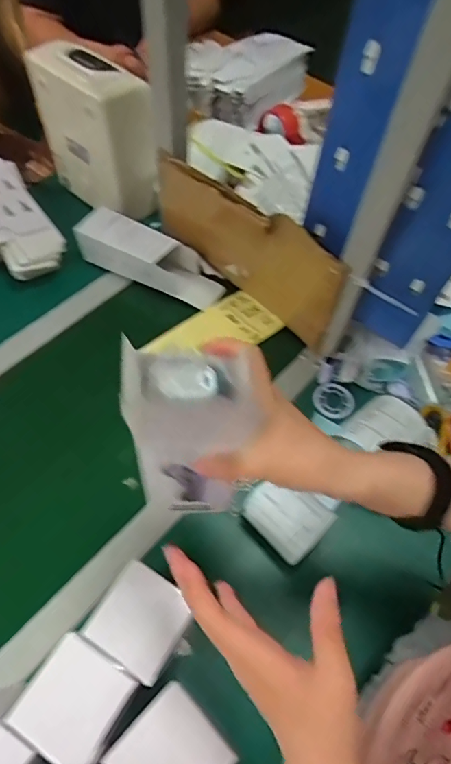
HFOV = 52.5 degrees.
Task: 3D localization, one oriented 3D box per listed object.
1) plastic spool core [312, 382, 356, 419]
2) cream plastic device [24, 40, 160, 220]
[{"bbox_3d":[0.162,0.027,0.689,0.062,0.008,0.056,4,58,0],"label":"plastic spool core"},{"bbox_3d":[-0.212,-0.424,0.788,0.218,0.224,0.087,36,63,18],"label":"cream plastic device"}]

